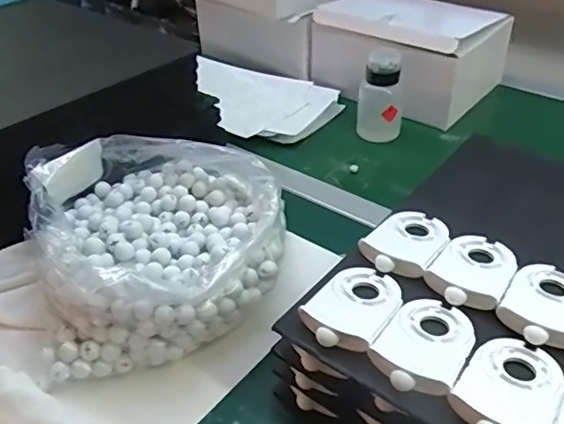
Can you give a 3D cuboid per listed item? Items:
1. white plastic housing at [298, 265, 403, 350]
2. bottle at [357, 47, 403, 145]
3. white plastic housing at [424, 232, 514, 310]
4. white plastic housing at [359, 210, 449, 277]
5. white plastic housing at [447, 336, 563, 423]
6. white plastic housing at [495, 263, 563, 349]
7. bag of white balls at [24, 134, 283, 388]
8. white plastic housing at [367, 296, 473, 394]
[{"bbox_3d":[0.056,0.068,0.429,0.058,0.012,0.088,21,42,27],"label":"white plastic housing"},{"bbox_3d":[0.136,-0.156,0.787,0.051,0.131,0.052,17,40,24],"label":"bottle"},{"bbox_3d":[0.154,0.045,0.459,0.057,0.012,0.087,22,42,28],"label":"white plastic housing"},{"bbox_3d":[0.108,0.024,0.487,0.058,0.012,0.086,25,44,31],"label":"white plastic housing"},{"bbox_3d":[0.150,0.113,0.369,0.059,0.011,0.089,25,44,31],"label":"white plastic housing"},{"bbox_3d":[0.200,0.067,0.428,0.058,0.012,0.085,21,42,27],"label":"white plastic housing"},{"bbox_3d":[-0.114,0.021,0.538,0.214,0.112,0.214,-8,37,-9],"label":"bag of white balls"},{"bbox_3d":[0.102,0.091,0.402,0.058,0.010,0.088,24,43,30],"label":"white plastic housing"}]

